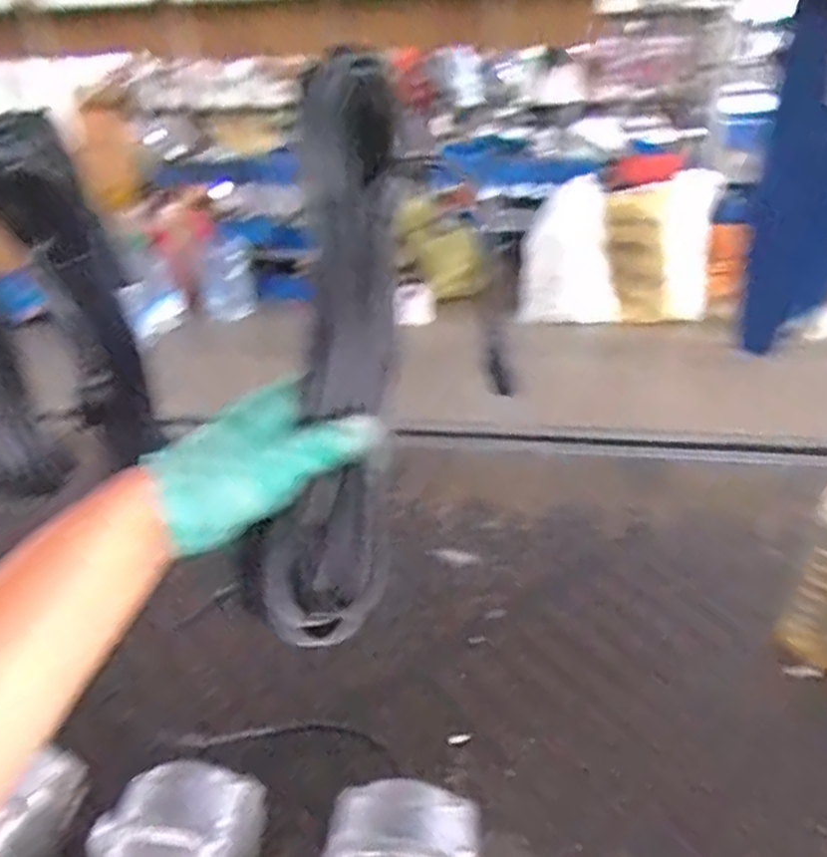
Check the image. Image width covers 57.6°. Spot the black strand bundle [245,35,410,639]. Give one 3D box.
[{"bbox_3d":[-0.048,-0.056,0.462,0.067,0.359,0.081,2,-10,8],"label":"black strand bundle"}]

